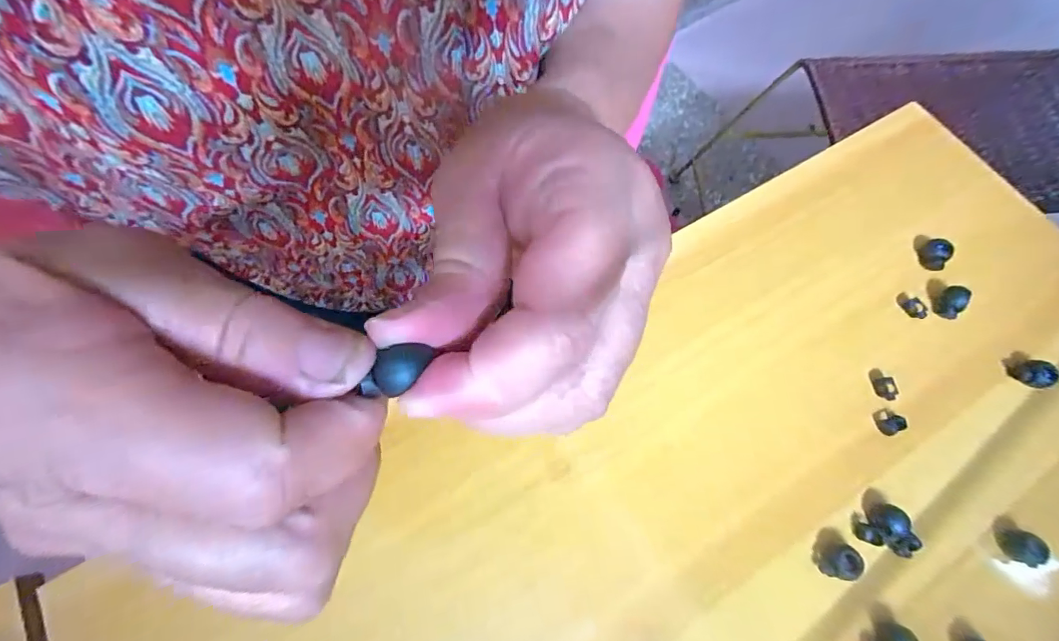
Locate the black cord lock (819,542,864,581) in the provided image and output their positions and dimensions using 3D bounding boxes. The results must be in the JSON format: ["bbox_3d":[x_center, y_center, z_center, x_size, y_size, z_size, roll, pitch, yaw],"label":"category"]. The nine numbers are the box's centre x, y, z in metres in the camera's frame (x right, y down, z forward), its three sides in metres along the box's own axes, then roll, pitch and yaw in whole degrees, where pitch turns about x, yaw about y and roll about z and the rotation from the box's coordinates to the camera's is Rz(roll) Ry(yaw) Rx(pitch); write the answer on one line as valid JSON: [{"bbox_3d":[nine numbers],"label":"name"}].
[{"bbox_3d":[0.152,0.118,0.228,0.016,0.011,0.016,0,69,-1],"label":"black cord lock"}]

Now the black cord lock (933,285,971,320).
[{"bbox_3d":[0.256,-0.010,0.282,0.011,0.016,0.021,36,72,12],"label":"black cord lock"}]

